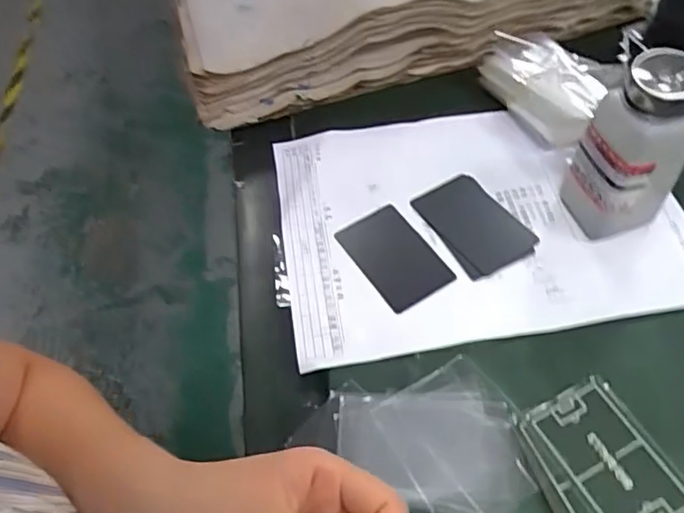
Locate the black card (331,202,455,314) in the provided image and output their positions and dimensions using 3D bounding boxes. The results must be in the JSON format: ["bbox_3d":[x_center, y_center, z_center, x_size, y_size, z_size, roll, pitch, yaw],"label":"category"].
[{"bbox_3d":[0.038,0.000,0.440,0.052,0.004,0.085,-31,58,-13],"label":"black card"}]

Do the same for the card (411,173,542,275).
[{"bbox_3d":[0.101,-0.027,0.457,0.054,0.007,0.088,-31,56,-17],"label":"card"}]

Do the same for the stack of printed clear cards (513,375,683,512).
[{"bbox_3d":[0.148,0.121,0.338,0.070,0.009,0.092,-17,56,-7],"label":"stack of printed clear cards"}]

